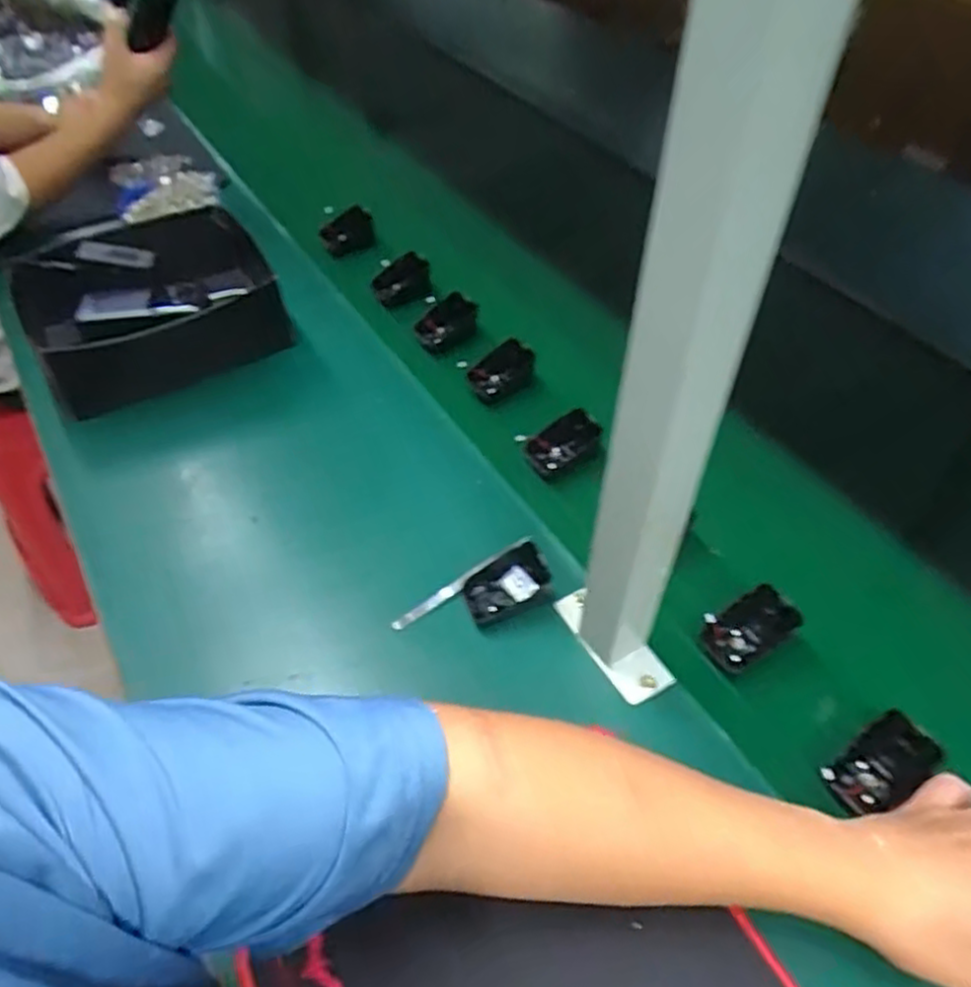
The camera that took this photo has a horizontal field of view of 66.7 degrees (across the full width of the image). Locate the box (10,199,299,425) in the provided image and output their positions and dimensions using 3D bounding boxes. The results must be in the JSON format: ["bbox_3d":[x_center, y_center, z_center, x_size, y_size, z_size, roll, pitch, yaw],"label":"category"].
[{"bbox_3d":[-0.339,-0.193,0.751,0.222,0.117,0.163,-27,54,-21],"label":"box"}]

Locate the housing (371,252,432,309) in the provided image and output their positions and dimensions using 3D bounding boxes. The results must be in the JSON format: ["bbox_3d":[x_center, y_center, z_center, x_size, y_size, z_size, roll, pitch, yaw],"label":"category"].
[{"bbox_3d":[-0.095,-0.241,0.840,0.064,0.035,0.038,-26,53,-20],"label":"housing"}]

